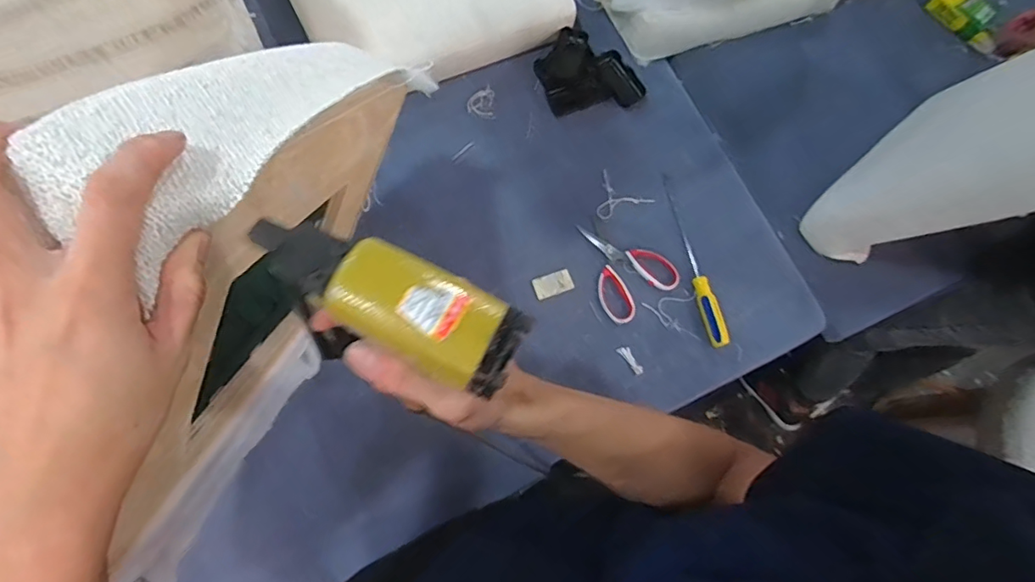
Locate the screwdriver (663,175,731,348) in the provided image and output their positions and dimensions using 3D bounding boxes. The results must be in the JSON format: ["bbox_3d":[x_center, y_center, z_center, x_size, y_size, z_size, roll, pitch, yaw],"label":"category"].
[{"bbox_3d":[0.289,-0.057,0.863,0.032,0.029,0.301,-10,72,-5],"label":"screwdriver"}]

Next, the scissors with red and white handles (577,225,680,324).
[{"bbox_3d":[0.167,-0.047,0.860,0.138,0.009,0.168,-34,80,-13],"label":"scissors with red and white handles"}]

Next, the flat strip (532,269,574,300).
[{"bbox_3d":[0.058,-0.012,0.856,0.062,0.004,0.039,-18,77,-10],"label":"flat strip"}]

